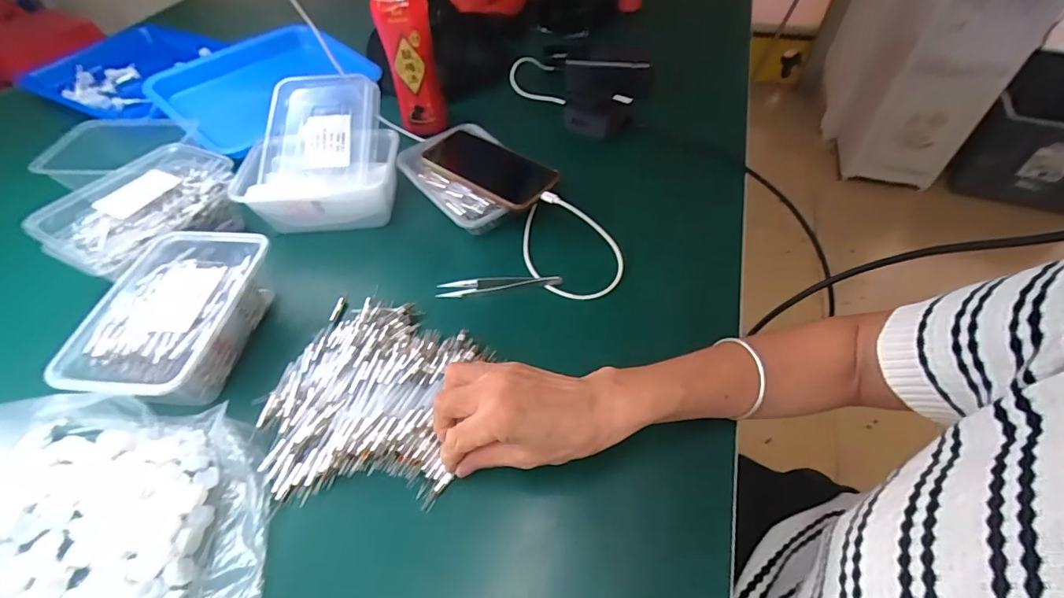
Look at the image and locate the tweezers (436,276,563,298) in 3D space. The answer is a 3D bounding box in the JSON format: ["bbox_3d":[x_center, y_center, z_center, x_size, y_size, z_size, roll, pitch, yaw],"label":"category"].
[{"bbox_3d":[-0.034,-0.015,0.478,0.124,0.014,0.019,-3,51,0],"label":"tweezers"}]

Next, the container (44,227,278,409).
[{"bbox_3d":[-0.324,0.018,0.430,0.124,0.052,0.171,3,51,5],"label":"container"}]

